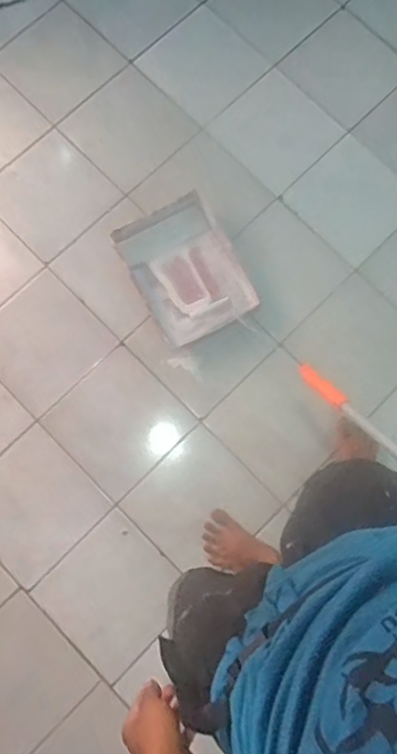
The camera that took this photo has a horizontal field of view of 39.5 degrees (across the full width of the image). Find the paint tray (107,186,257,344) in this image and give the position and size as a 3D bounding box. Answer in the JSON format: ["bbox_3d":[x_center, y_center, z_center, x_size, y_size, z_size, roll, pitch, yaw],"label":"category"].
[{"bbox_3d":[-0.029,-0.274,1.411,0.261,0.094,0.339,-29,82,-6],"label":"paint tray"}]

